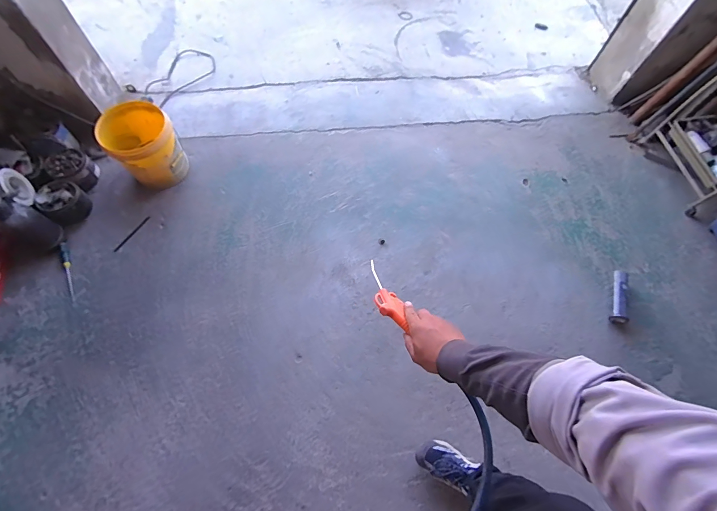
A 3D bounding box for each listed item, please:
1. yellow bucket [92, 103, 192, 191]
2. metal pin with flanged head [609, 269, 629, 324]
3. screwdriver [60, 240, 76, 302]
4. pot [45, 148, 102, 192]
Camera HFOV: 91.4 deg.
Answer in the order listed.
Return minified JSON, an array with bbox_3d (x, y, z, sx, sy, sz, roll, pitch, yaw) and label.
[{"bbox_3d":[-0.860,-0.439,1.423,0.246,0.233,0.251,1,65,-2],"label":"yellow bucket"},{"bbox_3d":[1.005,0.164,1.343,0.056,0.072,0.206,15,65,4],"label":"metal pin with flanged head"},{"bbox_3d":[-1.105,0.060,1.328,0.029,0.021,0.240,-18,77,-11],"label":"screwdriver"},{"bbox_3d":[-1.191,-0.361,1.462,0.192,0.093,0.151,12,65,3],"label":"pot"}]

